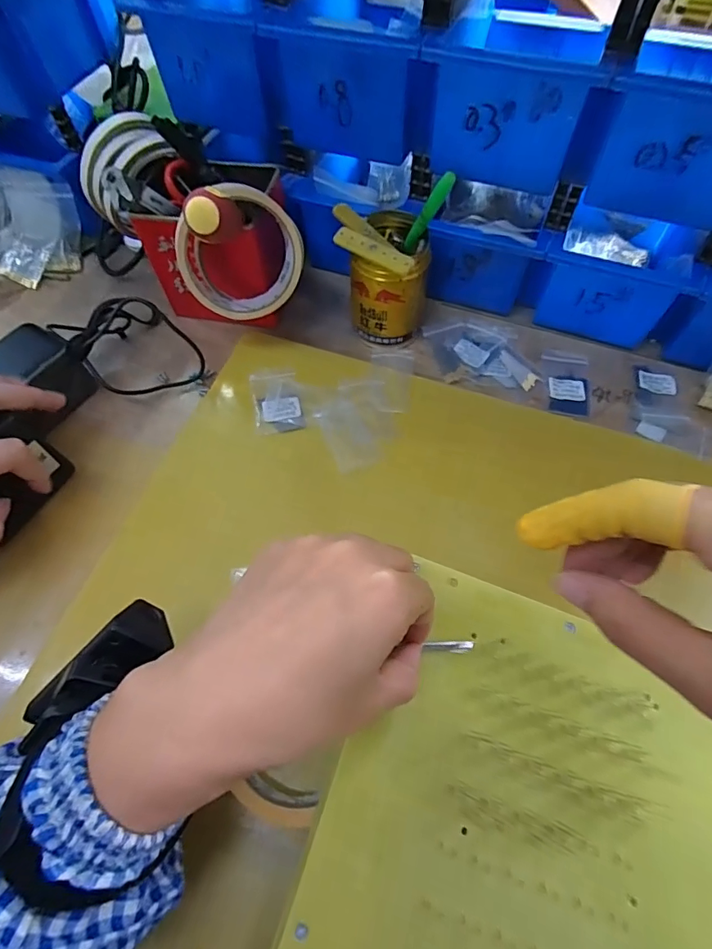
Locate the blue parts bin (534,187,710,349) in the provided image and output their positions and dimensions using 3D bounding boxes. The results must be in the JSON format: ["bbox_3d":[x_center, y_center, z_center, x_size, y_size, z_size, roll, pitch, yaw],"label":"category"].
[{"bbox_3d":[0.233,-0.198,0.412,0.113,0.075,0.152,20,65,11],"label":"blue parts bin"}]

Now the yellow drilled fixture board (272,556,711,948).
[{"bbox_3d":[0.078,0.181,0.204,0.193,0.006,0.240,21,65,4],"label":"yellow drilled fixture board"}]

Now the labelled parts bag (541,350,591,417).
[{"bbox_3d":[0.180,-0.079,0.394,0.039,0.004,0.064,8,63,5],"label":"labelled parts bag"}]

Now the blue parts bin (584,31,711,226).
[{"bbox_3d":[0.233,-0.254,0.314,0.108,0.071,0.166,24,66,13],"label":"blue parts bin"}]

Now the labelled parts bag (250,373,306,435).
[{"bbox_3d":[-0.065,-0.061,0.379,0.038,0.009,0.062,-10,63,-4],"label":"labelled parts bag"}]

